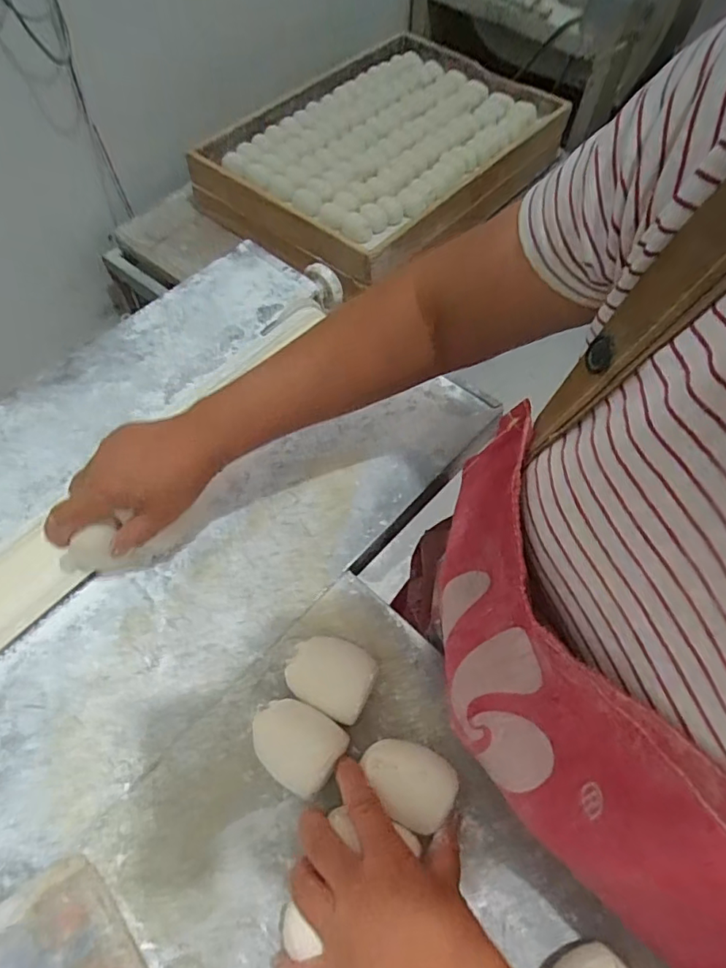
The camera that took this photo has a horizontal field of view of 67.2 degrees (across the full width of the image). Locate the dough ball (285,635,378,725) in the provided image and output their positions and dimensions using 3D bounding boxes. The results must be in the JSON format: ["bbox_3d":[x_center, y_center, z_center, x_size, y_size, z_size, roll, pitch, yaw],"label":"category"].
[{"bbox_3d":[-0.025,0.147,0.421,0.069,0.042,0.052,27,64,15],"label":"dough ball"}]

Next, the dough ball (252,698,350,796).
[{"bbox_3d":[-0.048,0.187,0.397,0.064,0.044,0.049,30,65,16],"label":"dough ball"}]

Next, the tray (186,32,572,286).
[{"bbox_3d":[0.067,-0.812,1.302,0.530,0.097,0.794,40,67,19],"label":"tray"}]

